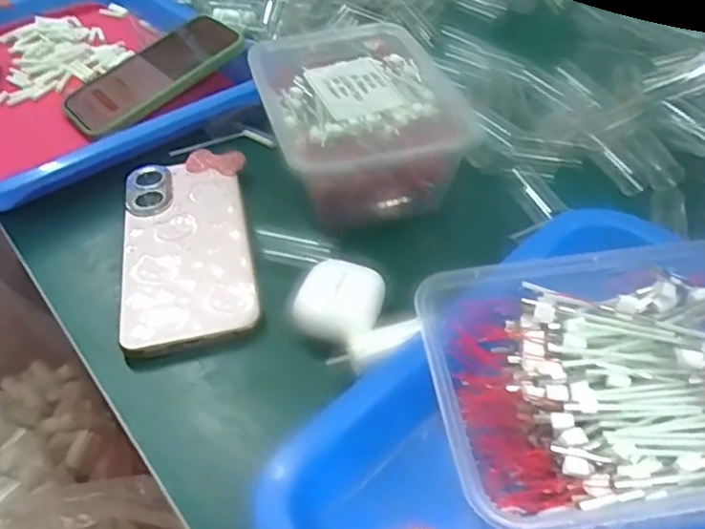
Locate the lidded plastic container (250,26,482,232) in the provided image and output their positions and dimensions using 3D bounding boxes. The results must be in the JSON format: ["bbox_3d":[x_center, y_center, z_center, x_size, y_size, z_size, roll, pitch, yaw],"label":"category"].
[{"bbox_3d":[0.004,-0.103,0.444,0.127,0.073,0.153,-15,45,-11],"label":"lidded plastic container"}]

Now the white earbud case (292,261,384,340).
[{"bbox_3d":[-0.006,0.022,0.340,0.045,0.029,0.044,18,48,21],"label":"white earbud case"}]

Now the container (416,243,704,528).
[{"bbox_3d":[0.117,0.052,0.261,0.166,0.062,0.113,-5,44,-1],"label":"container"}]

